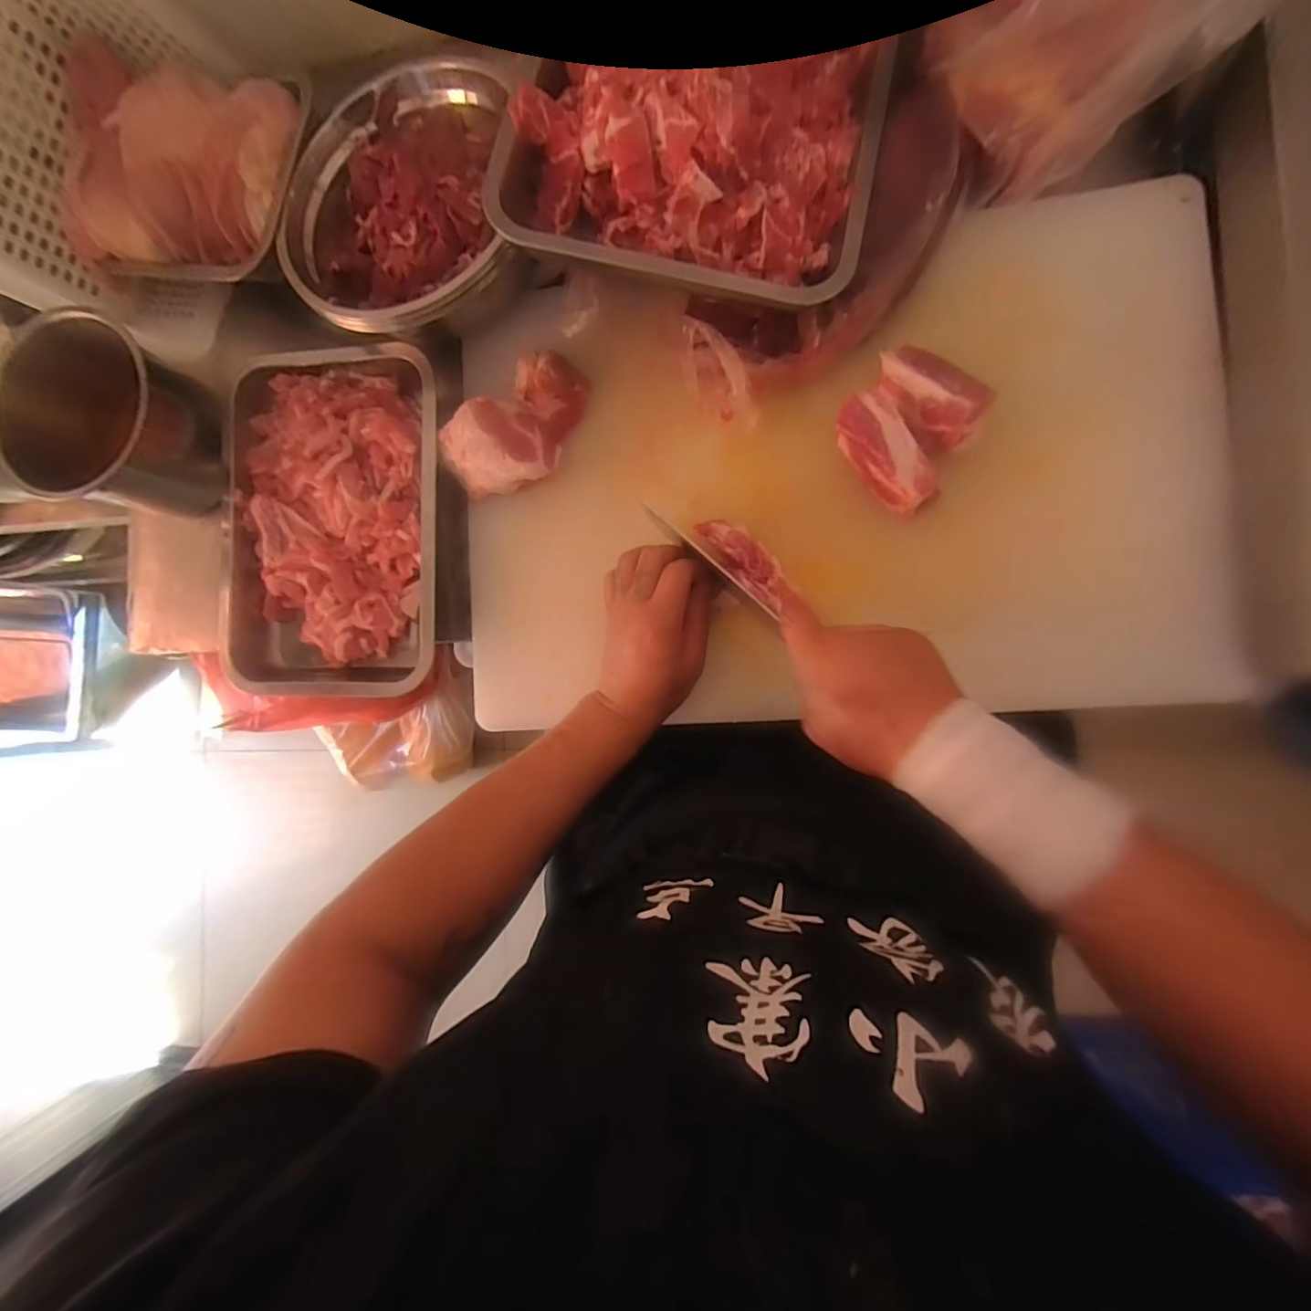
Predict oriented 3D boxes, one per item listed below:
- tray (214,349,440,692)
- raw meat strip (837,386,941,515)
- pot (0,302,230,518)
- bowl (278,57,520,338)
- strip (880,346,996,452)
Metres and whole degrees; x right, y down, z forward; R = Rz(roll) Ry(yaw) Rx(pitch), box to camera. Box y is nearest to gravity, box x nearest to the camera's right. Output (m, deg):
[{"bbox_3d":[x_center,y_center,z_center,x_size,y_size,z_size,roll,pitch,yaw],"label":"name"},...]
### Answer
[{"bbox_3d":[-0.294,-0.128,0.541,0.206,0.053,0.326,1,88,8],"label":"tray"},{"bbox_3d":[0.177,-0.155,0.443,0.050,0.038,0.098,-25,85,6],"label":"raw meat strip"},{"bbox_3d":[-0.476,-0.199,0.532,0.131,0.113,0.150,29,92,8],"label":"pot"},{"bbox_3d":[-0.216,-0.384,0.492,0.192,0.075,0.206,0,88,8],"label":"bowl"},{"bbox_3d":[0.212,-0.202,0.435,0.050,0.031,0.091,-34,84,6],"label":"strip"}]

